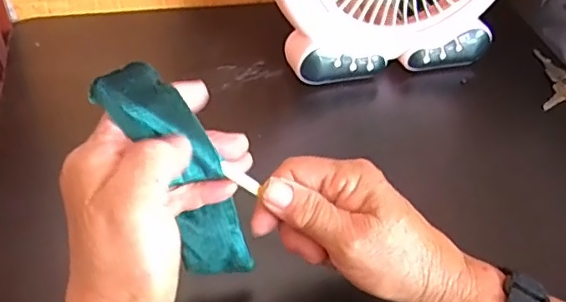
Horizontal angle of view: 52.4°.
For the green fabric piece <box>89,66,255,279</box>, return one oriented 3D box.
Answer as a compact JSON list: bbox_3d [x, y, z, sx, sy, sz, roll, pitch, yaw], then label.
[{"bbox_3d":[-0.052,0.021,0.317,0.040,0.158,0.028,6,46,19],"label":"green fabric piece"}]

